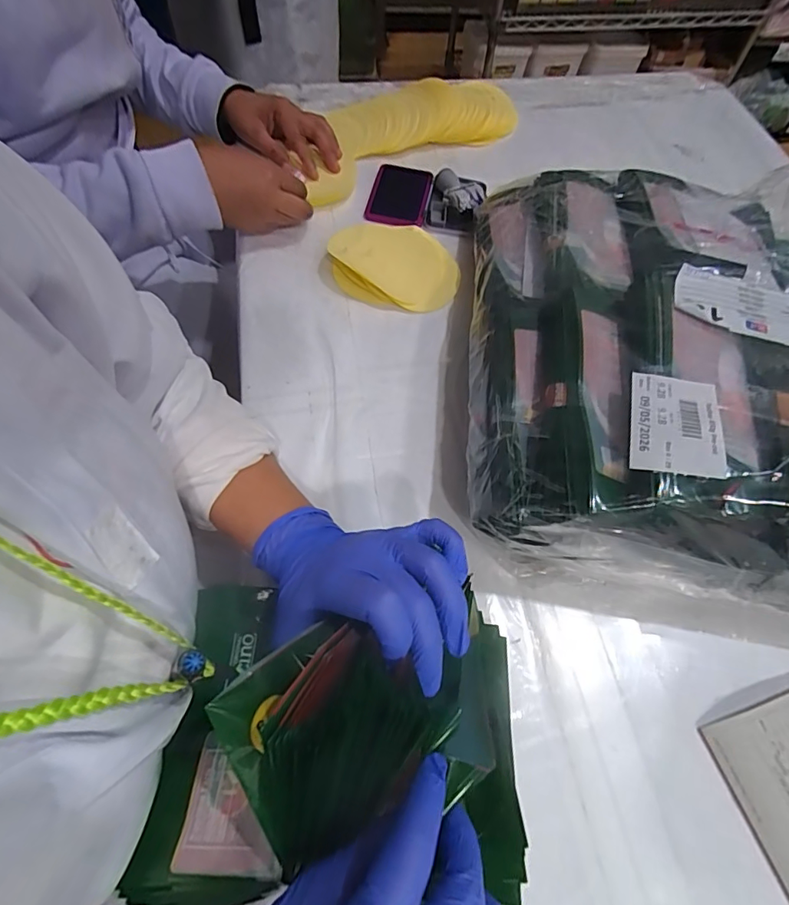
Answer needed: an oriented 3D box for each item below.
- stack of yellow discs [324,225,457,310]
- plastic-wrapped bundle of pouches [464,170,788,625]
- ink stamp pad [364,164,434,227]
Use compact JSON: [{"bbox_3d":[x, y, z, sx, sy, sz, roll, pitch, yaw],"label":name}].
[{"bbox_3d":[0.001,-0.198,0.506,0.133,0.020,0.098,13,61,3],"label":"stack of yellow discs"},{"bbox_3d":[0.226,-0.081,0.388,0.326,0.129,0.391,6,61,-1],"label":"plastic-wrapped bundle of pouches"},{"bbox_3d":[0.004,-0.307,0.574,0.069,0.019,0.123,11,61,2],"label":"ink stamp pad"}]

